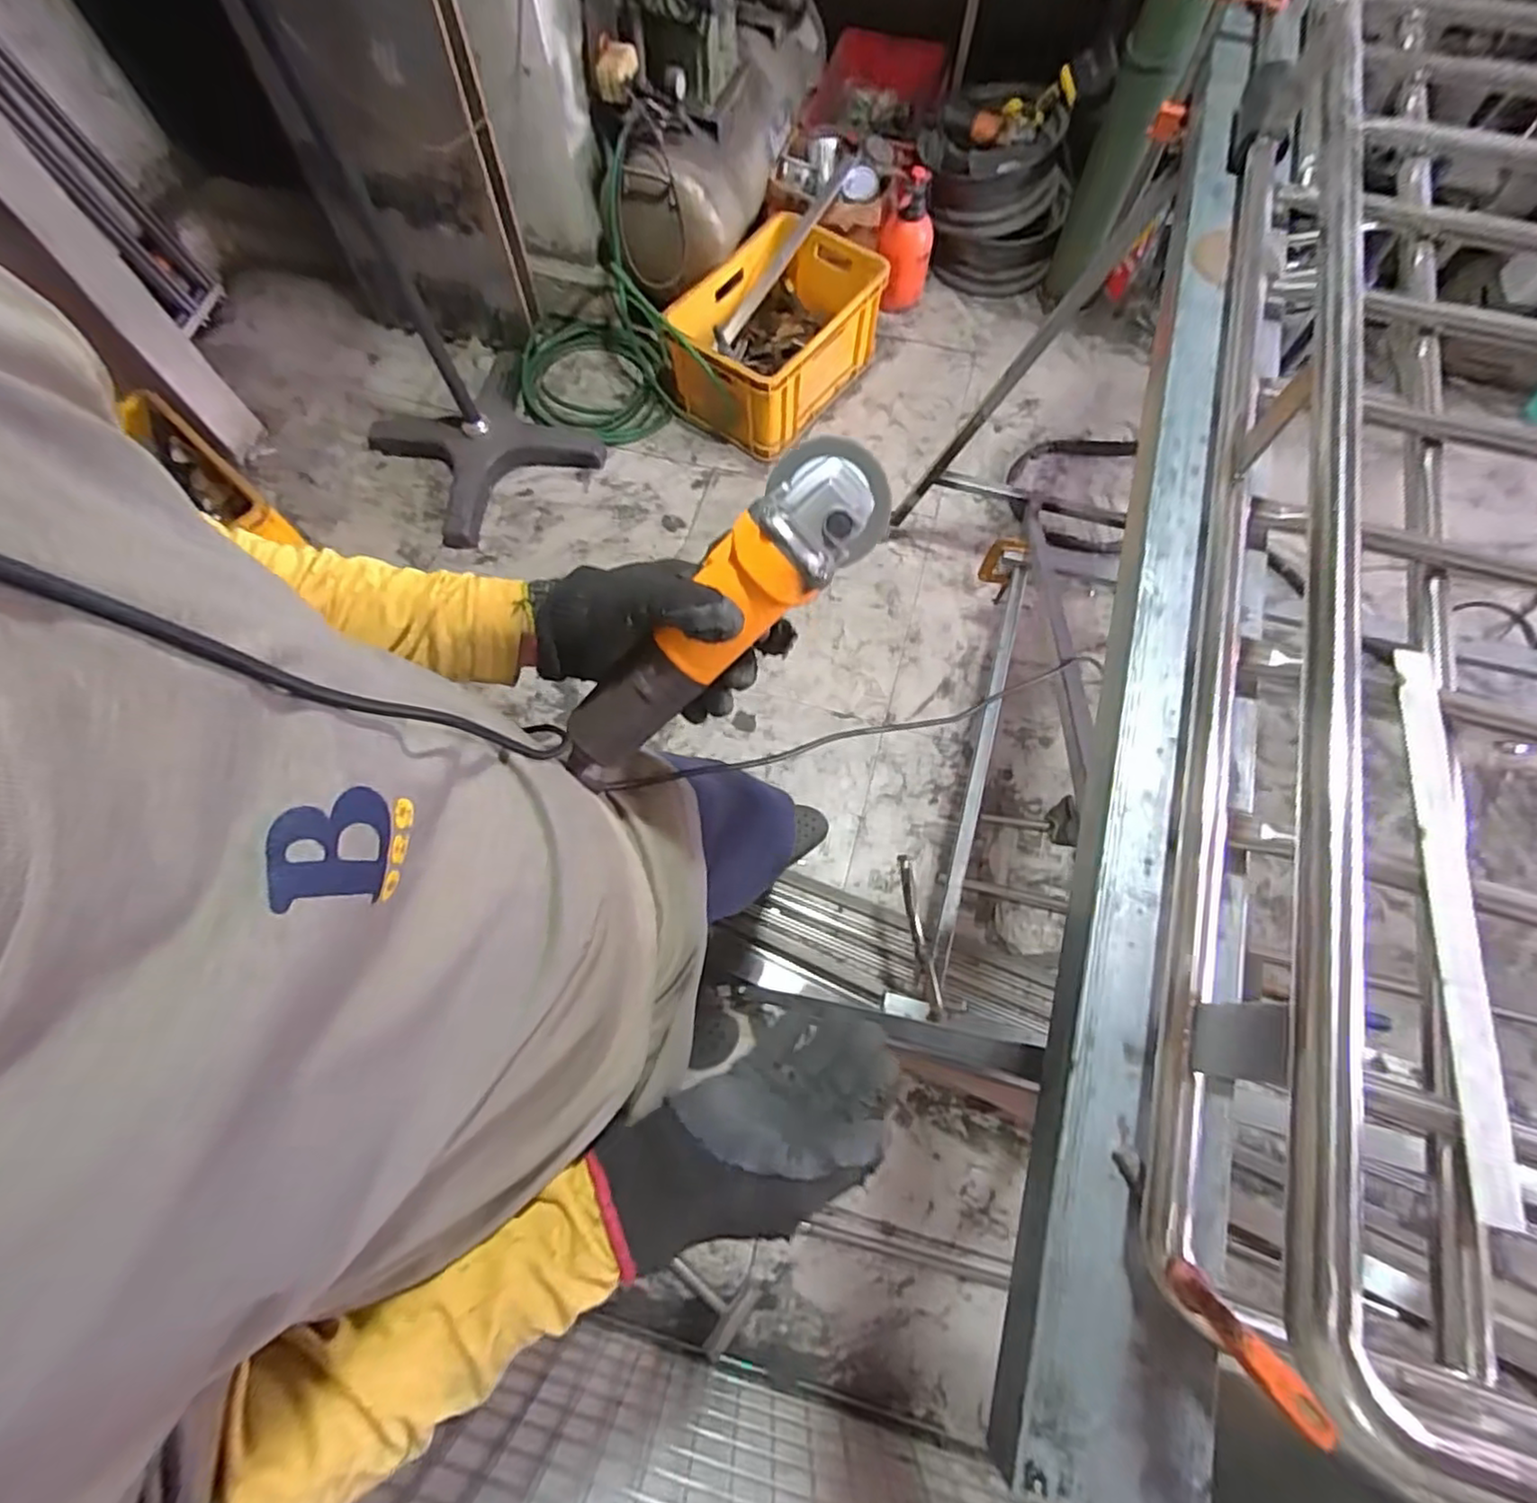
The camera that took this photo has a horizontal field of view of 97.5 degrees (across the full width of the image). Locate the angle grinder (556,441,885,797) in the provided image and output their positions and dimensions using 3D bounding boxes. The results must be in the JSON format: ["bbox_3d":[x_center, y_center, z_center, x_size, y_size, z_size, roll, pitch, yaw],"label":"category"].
[{"bbox_3d":[-0.035,-0.092,0.466,0.295,0.098,0.088,-44,73,9],"label":"angle grinder"}]

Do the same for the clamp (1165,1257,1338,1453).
[{"bbox_3d":[0.236,0.294,0.331,0.015,0.016,0.082,-38,61,-13],"label":"clamp"}]

